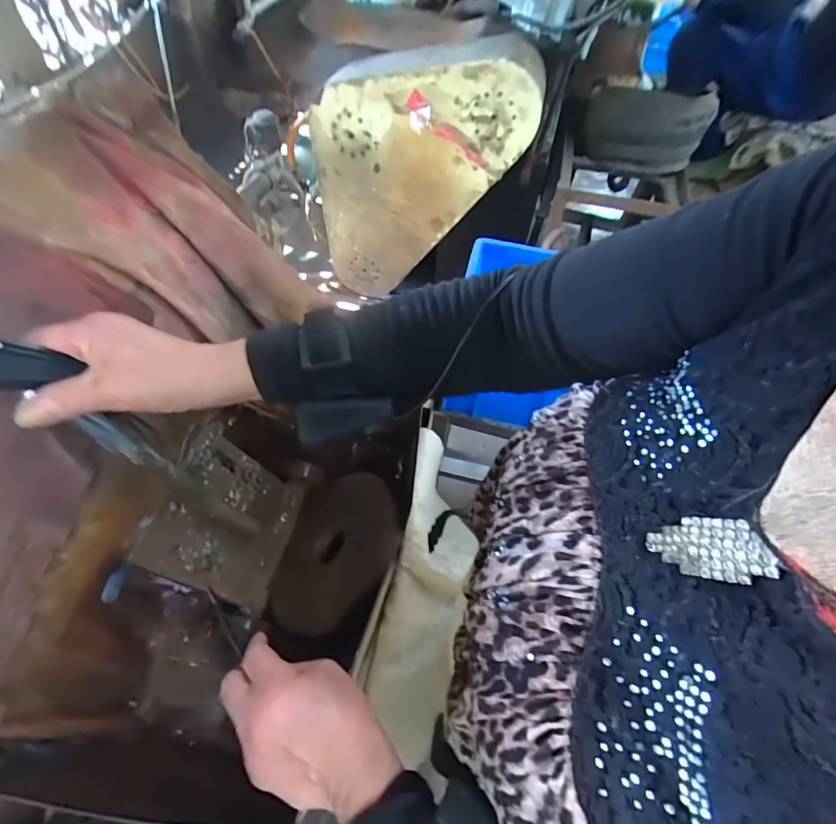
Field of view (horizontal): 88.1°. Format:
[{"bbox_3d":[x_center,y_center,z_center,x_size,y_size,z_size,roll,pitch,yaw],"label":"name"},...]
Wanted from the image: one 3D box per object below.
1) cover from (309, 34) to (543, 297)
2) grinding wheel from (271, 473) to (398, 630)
[{"bbox_3d":[-0.083,-0.700,1.269,0.483,0.863,0.199,29,56,-25],"label":"cover"},{"bbox_3d":[-0.111,0.162,0.533,0.200,0.030,0.188,-30,38,26],"label":"grinding wheel"}]

